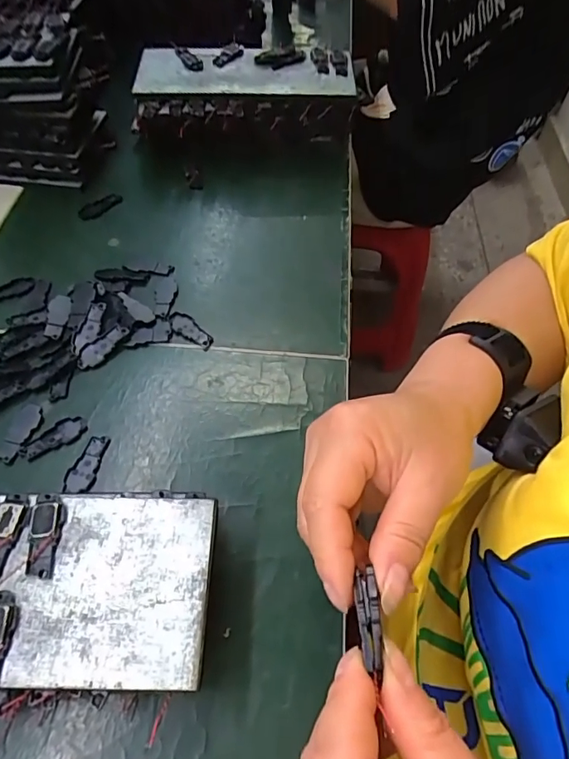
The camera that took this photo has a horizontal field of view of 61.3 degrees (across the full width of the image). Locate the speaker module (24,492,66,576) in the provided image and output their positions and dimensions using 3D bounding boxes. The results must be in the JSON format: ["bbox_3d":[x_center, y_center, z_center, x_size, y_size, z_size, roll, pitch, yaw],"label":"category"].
[{"bbox_3d":[-0.112,0.072,0.225,0.015,0.004,0.038,-4,56,-4],"label":"speaker module"}]

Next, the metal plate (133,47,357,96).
[{"bbox_3d":[-0.036,-0.281,0.439,0.197,0.009,0.074,3,60,2],"label":"metal plate"}]

